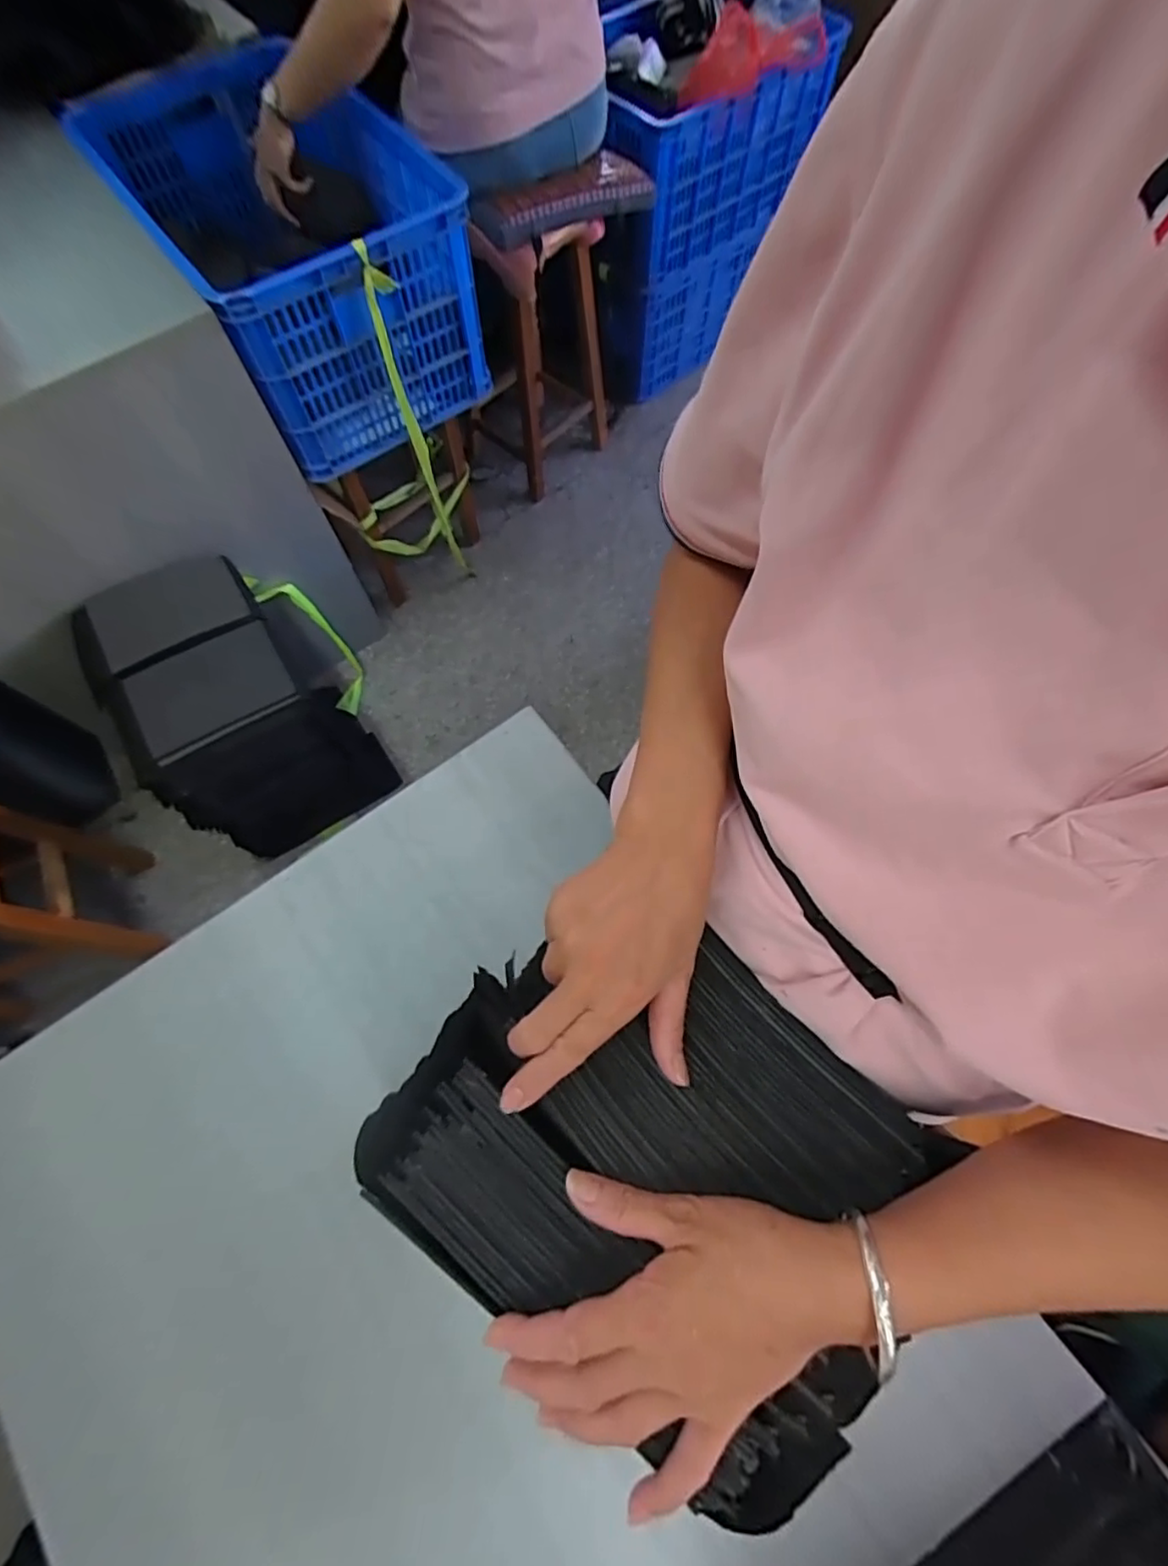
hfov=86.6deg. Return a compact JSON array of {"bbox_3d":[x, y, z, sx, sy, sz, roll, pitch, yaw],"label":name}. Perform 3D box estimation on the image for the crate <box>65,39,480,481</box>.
[{"bbox_3d":[-0.520,-0.927,1.087,0.399,0.329,0.667,-36,73,-12],"label":"crate"}]

